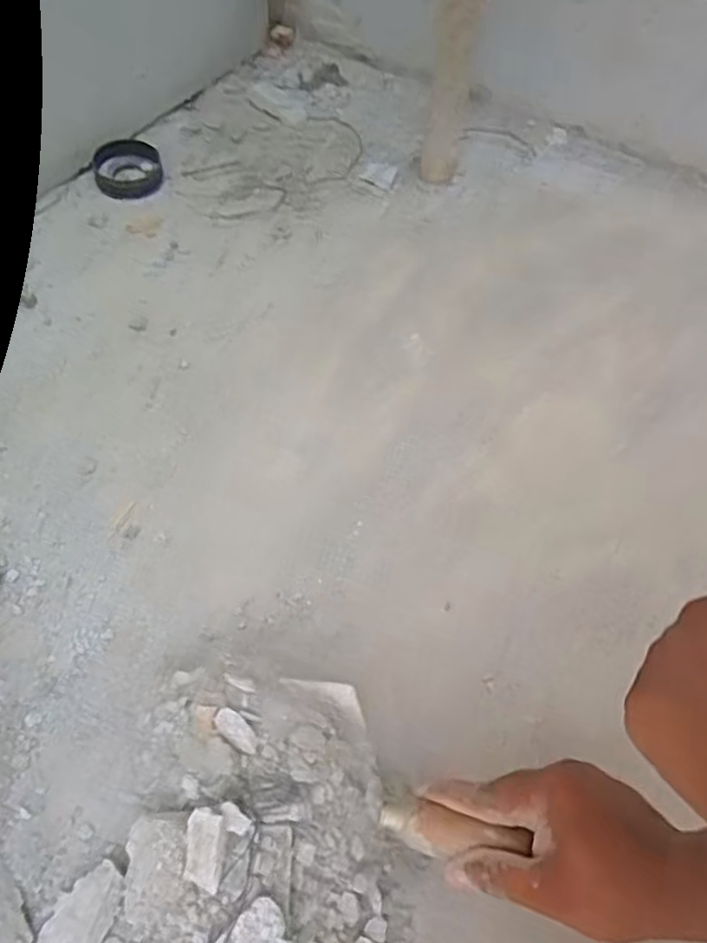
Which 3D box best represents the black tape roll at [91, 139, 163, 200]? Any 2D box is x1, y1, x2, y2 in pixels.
[{"bbox_3d":[-0.282,-0.377,0.867,0.080,0.025,0.091,-11,56,-11],"label":"black tape roll"}]

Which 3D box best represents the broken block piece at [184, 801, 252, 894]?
[{"bbox_3d":[-0.081,0.210,0.393,0.031,0.007,0.044,29,82,-2],"label":"broken block piece"}]

